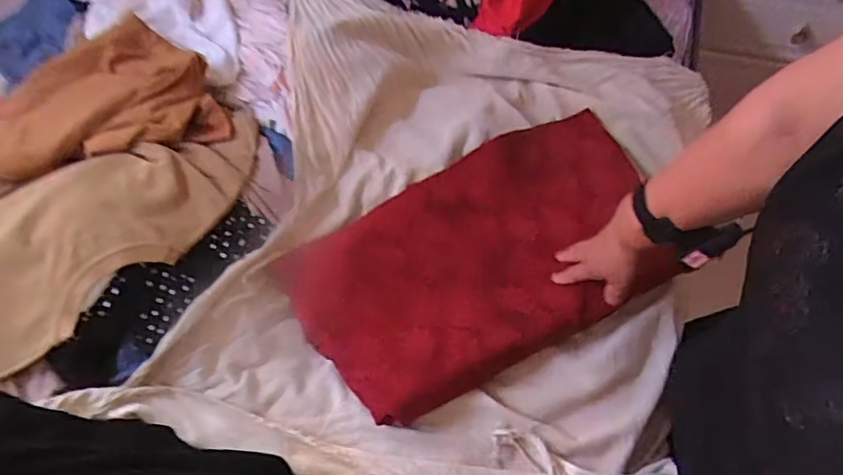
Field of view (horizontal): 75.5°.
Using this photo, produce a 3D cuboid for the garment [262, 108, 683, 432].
[{"bbox_3d":[0.111,0.020,0.798,0.563,0.052,0.310,-30,64,-13],"label":"garment"}]

